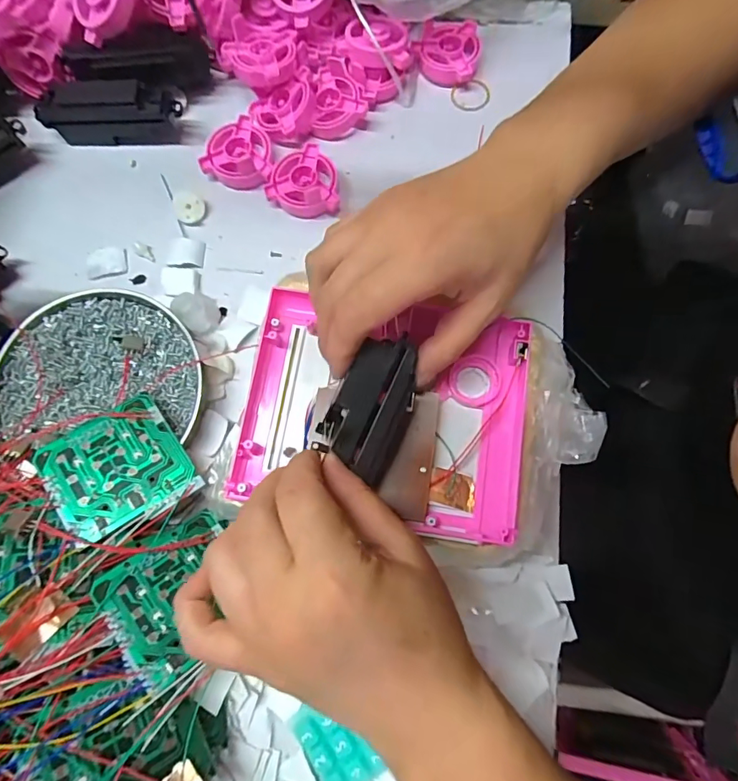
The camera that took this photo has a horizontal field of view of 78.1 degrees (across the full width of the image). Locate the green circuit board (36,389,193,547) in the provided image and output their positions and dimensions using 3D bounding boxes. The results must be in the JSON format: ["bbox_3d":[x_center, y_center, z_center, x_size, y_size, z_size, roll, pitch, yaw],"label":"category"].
[{"bbox_3d":[-0.149,0.045,0.269,0.070,0.004,0.068,-34,74,-19],"label":"green circuit board"}]

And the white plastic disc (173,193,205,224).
[{"bbox_3d":[-0.136,-0.139,0.342,0.022,0.006,0.026,-29,79,-6],"label":"white plastic disc"}]

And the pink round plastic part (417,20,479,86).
[{"bbox_3d":[0.064,-0.273,0.363,0.044,0.016,0.055,8,78,2],"label":"pink round plastic part"}]

